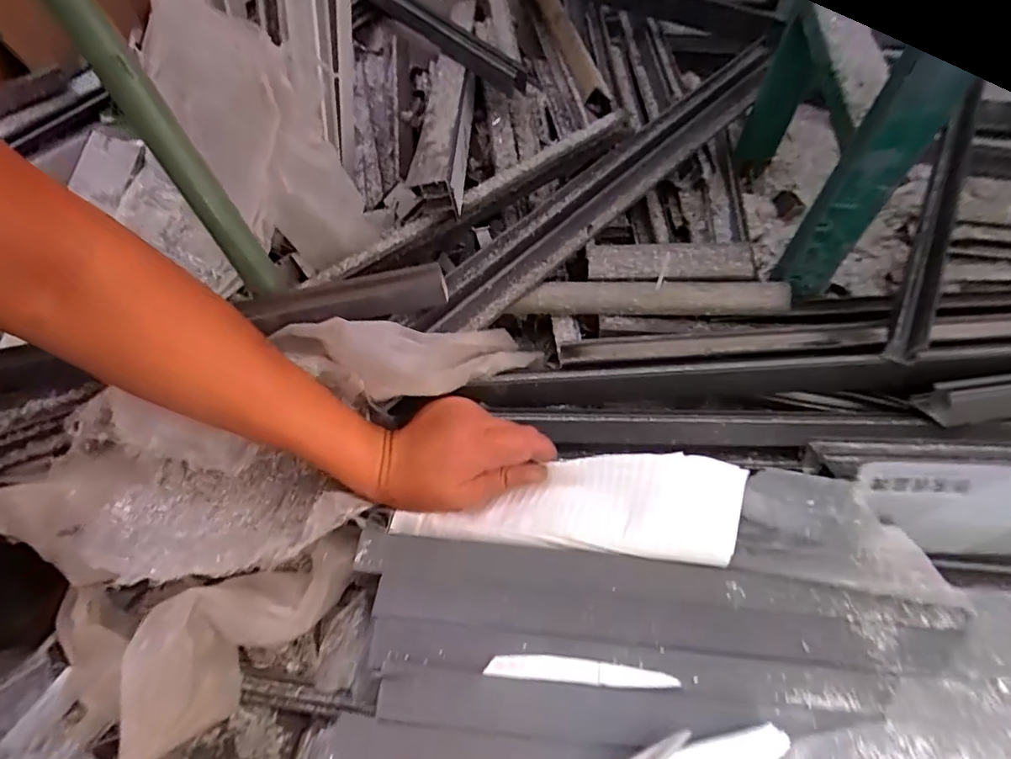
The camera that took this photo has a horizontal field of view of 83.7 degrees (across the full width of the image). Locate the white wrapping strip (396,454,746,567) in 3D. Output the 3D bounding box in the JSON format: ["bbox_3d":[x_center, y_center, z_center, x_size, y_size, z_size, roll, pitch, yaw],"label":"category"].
[{"bbox_3d":[0.038,0.080,0.374,0.219,0.014,0.062,1,68,15],"label":"white wrapping strip"}]

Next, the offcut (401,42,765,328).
[{"bbox_3d":[0.109,-0.191,0.529,0.045,0.037,0.496,38,64,24],"label":"offcut"}]

